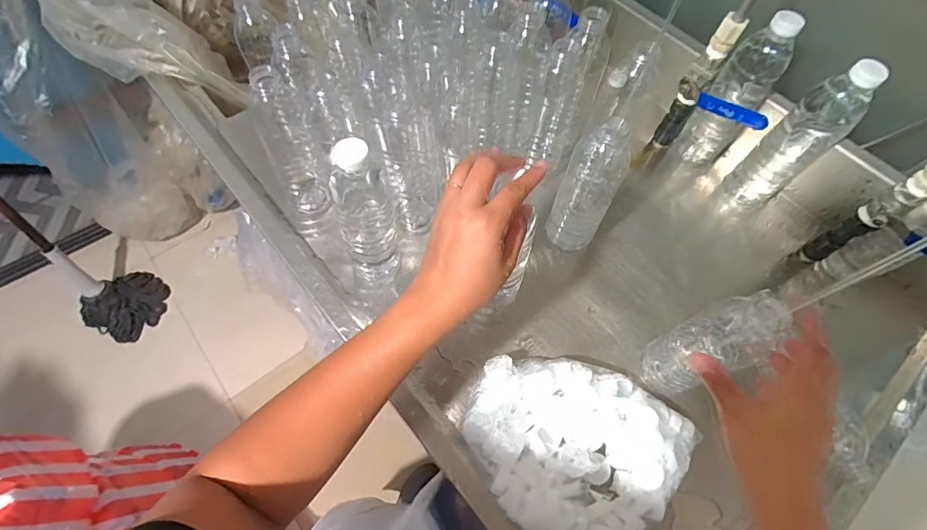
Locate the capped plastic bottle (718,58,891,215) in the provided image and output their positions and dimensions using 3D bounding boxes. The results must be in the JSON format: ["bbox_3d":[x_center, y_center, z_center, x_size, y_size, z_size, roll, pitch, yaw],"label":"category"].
[{"bbox_3d":[0.405,-0.147,0.544,0.068,0.211,0.063,-34,70,-17],"label":"capped plastic bottle"}]

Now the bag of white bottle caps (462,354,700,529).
[{"bbox_3d":[0.118,0.180,0.463,0.198,0.047,0.206,-31,69,-16],"label":"bag of white bottle caps"}]

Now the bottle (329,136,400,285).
[{"bbox_3d":[-0.105,-0.049,0.474,0.052,0.208,0.053,-20,66,-12],"label":"bottle"}]

